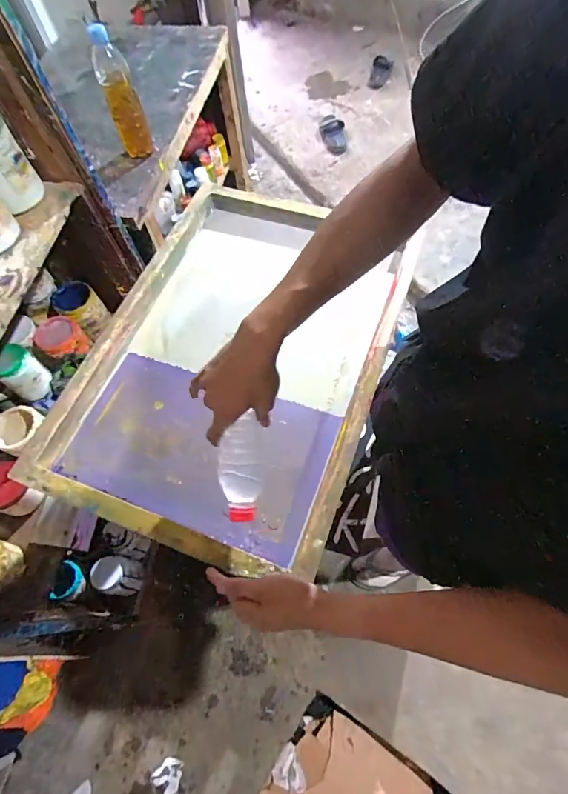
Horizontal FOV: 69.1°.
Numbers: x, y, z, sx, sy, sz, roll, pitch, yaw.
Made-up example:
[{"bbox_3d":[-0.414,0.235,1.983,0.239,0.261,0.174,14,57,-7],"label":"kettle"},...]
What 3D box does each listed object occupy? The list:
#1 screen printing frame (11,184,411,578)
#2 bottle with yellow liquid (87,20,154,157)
[{"bbox_3d":[-0.074,-0.084,0.696,0.460,0.064,0.643,18,65,11],"label":"screen printing frame"},{"bbox_3d":[-0.341,-0.633,0.862,0.062,0.232,0.057,-18,63,-4],"label":"bottle with yellow liquid"}]

